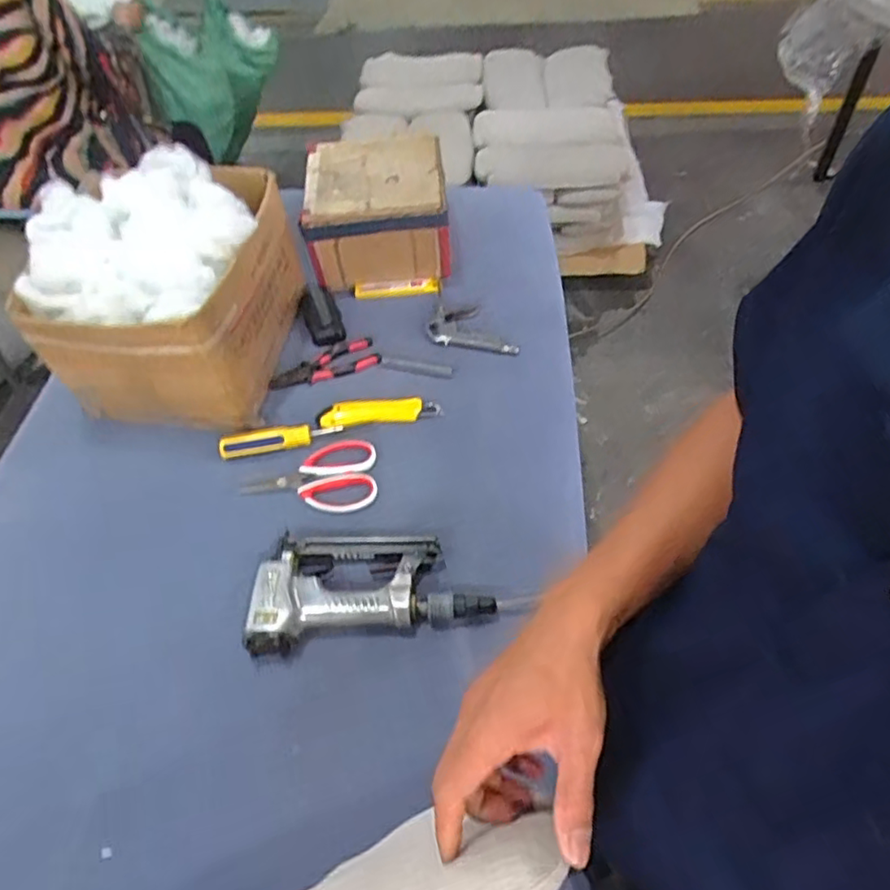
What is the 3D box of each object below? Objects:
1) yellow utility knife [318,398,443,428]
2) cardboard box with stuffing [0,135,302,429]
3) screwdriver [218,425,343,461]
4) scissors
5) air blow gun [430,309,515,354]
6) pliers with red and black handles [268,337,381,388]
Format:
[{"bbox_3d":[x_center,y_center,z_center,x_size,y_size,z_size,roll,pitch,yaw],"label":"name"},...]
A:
[{"bbox_3d":[-0.087,-0.047,0.807,0.160,0.015,0.040,-7,53,-2],"label":"yellow utility knife"},{"bbox_3d":[-0.360,-0.206,0.819,0.265,0.246,0.302,8,54,10],"label":"cardboard box with stuffing"},{"bbox_3d":[-0.212,-0.010,0.793,0.151,0.025,0.028,-11,53,-5],"label":"screwdriver"},{"bbox_3d":[-0.168,0.040,0.764,0.164,0.006,0.099,-5,53,0],"label":"scissors"},{"bbox_3d":[0.044,-0.172,0.902,0.135,0.014,0.080,9,54,10],"label":"air blow gun"},{"bbox_3d":[-0.169,-0.111,0.860,0.151,0.013,0.053,-19,54,-11],"label":"pliers with red and black handles"}]

